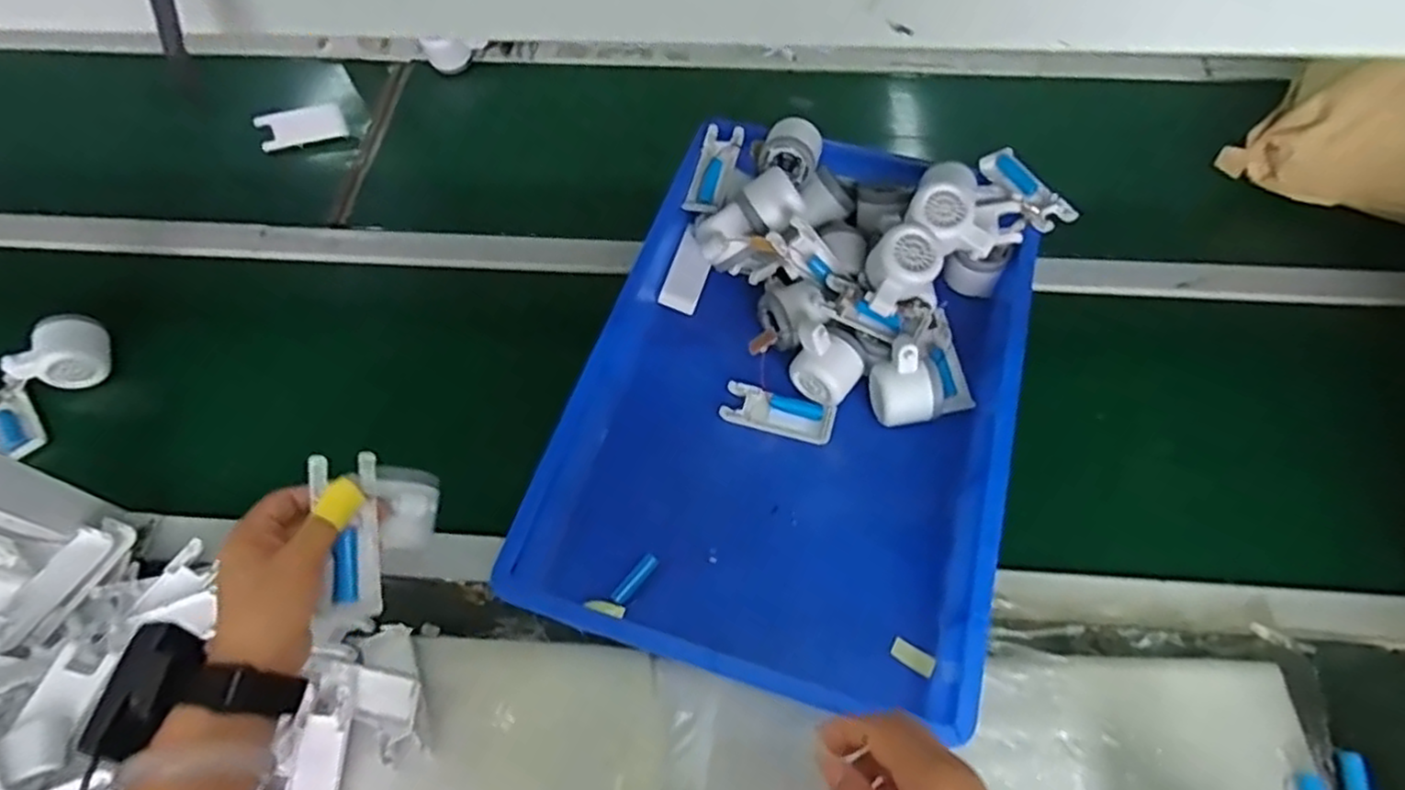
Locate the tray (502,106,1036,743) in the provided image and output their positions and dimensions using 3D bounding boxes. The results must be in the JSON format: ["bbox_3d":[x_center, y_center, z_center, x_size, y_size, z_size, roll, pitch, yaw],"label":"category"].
[{"bbox_3d":[0.088,-0.004,0.663,0.367,0.071,0.513,15,63,10],"label":"tray"}]

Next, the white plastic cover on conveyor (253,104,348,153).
[{"bbox_3d":[-0.500,-0.335,0.897,0.099,0.009,0.044,-19,93,-14],"label":"white plastic cover on conveyor"}]

